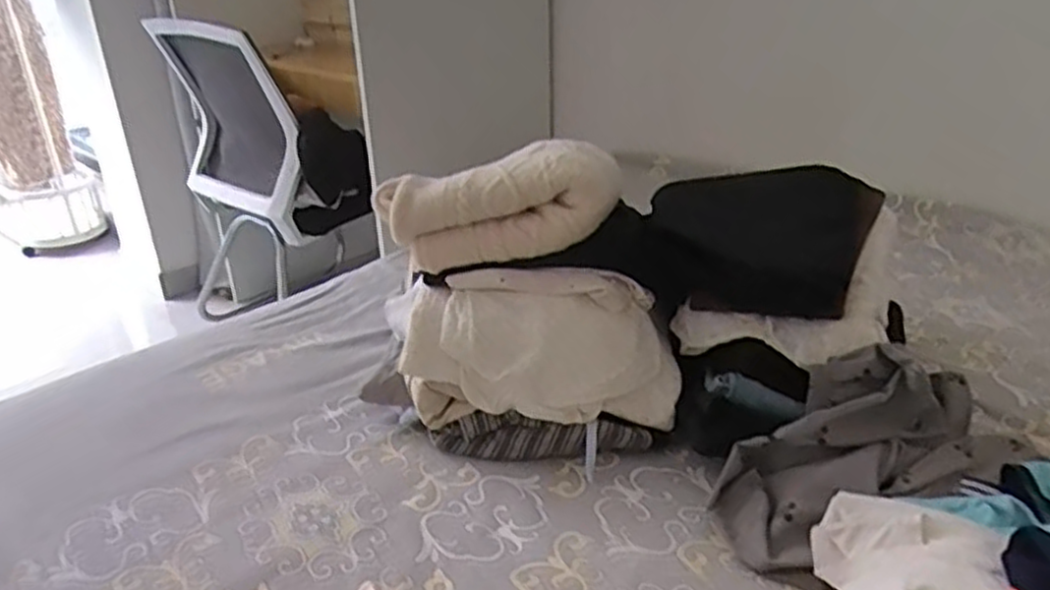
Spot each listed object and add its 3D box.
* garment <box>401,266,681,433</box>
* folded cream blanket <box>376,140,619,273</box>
[{"bbox_3d":[0.018,0.080,0.948,0.340,0.176,0.143,-3,27,-3],"label":"garment"},{"bbox_3d":[-0.019,-0.113,0.957,0.322,0.121,0.123,-7,27,-11],"label":"folded cream blanket"}]

